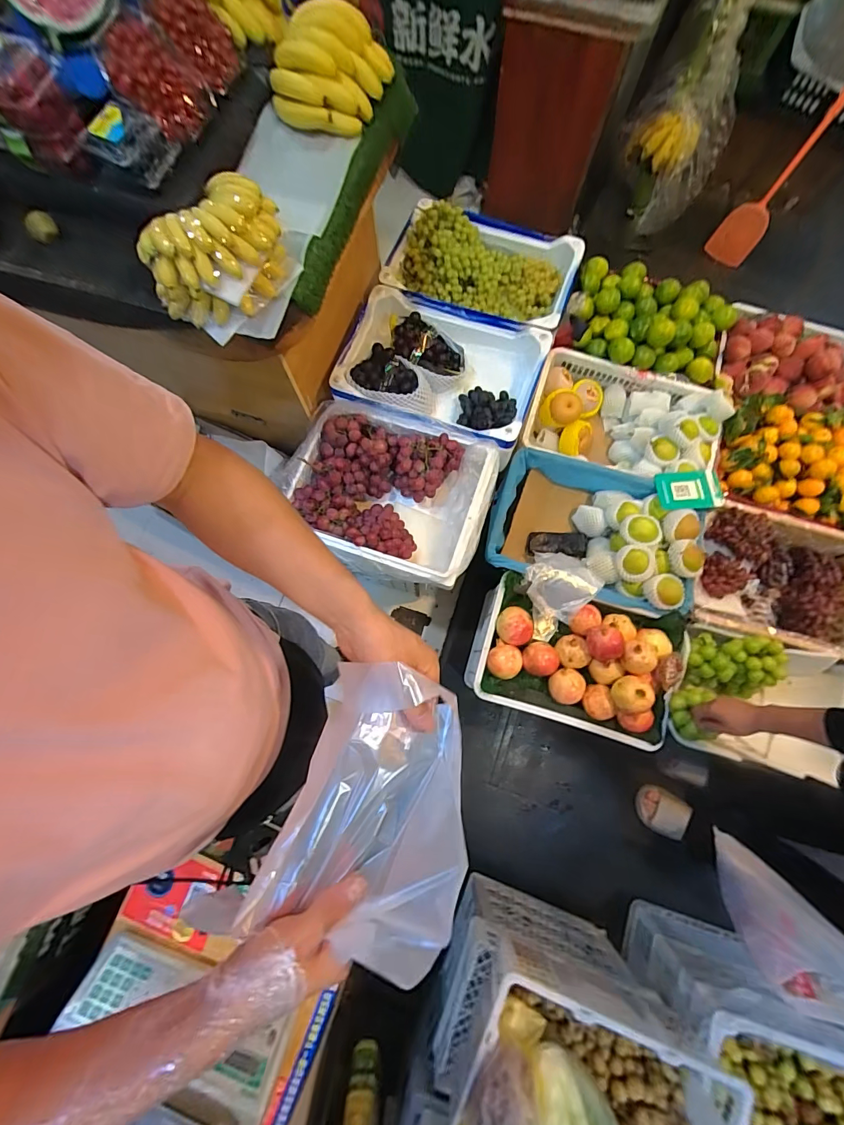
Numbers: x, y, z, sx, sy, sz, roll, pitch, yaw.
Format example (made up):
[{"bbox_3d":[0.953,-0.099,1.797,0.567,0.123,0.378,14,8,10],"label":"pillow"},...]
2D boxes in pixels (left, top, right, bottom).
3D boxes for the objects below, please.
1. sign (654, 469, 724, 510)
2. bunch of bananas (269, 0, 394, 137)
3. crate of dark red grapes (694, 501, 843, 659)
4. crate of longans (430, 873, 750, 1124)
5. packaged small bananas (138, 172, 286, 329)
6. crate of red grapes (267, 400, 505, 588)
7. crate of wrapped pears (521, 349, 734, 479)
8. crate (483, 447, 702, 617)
[{"bbox_3d":[0.738,-0.199,1.155,0.164,0.048,0.118,-5,77,-1],"label":"sign"},{"bbox_3d":[-0.173,-0.931,0.788,0.248,0.129,0.159,-33,79,-7],"label":"bunch of bananas"},{"bbox_3d":[1.006,0.063,1.209,0.498,0.190,0.360,19,78,5],"label":"crate of dark red grapes"},{"bbox_3d":[0.300,1.063,0.970,0.492,0.488,0.357,21,78,5],"label":"crate of longans"},{"bbox_3d":[-0.329,-0.510,0.692,0.118,0.136,0.225,35,80,8],"label":"packaged small bananas"},{"bbox_3d":[-0.090,-0.181,1.126,0.516,0.140,0.403,16,78,4],"label":"crate of red grapes"},{"bbox_3d":[0.604,-0.416,1.277,0.530,0.155,0.333,18,78,5],"label":"crate of wrapped pears"},{"bbox_3d":[0.480,-0.084,1.205,0.553,0.189,0.380,17,78,4],"label":"crate"}]

